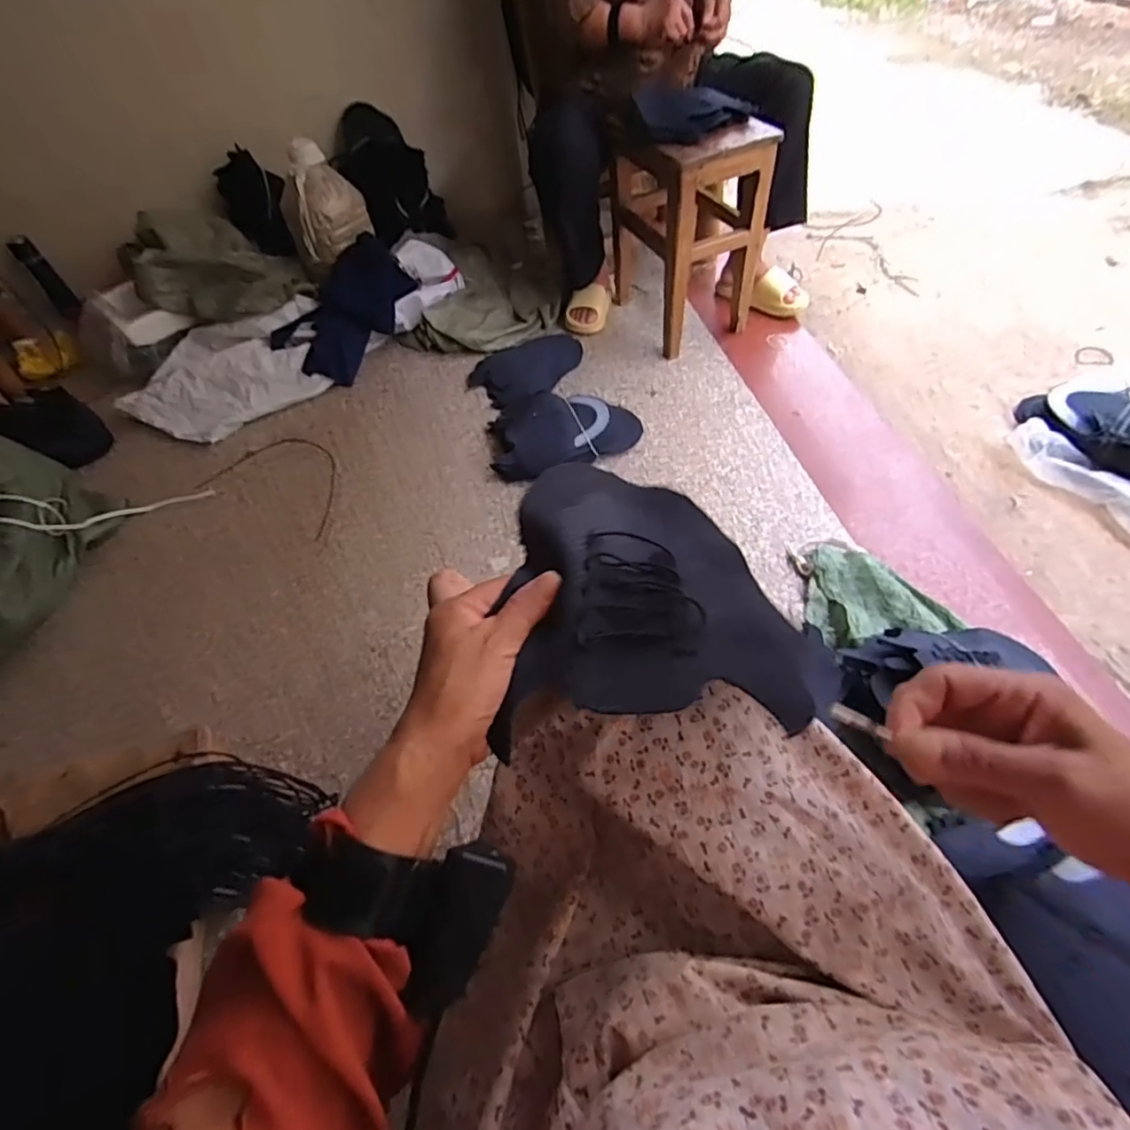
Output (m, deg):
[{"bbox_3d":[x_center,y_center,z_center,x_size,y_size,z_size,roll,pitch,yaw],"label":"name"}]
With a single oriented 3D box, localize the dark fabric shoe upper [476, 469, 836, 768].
[{"bbox_3d":[0.051,0.010,0.370,0.172,0.048,0.218,2,53,1],"label":"dark fabric shoe upper"}]

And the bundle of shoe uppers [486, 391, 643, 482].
[{"bbox_3d":[-0.006,-0.297,1.238,0.313,0.059,0.233,-15,53,-4],"label":"bundle of shoe uppers"}]

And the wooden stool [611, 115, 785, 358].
[{"bbox_3d":[0.260,-0.757,1.352,0.229,0.410,0.313,-27,55,-13],"label":"wooden stool"}]

